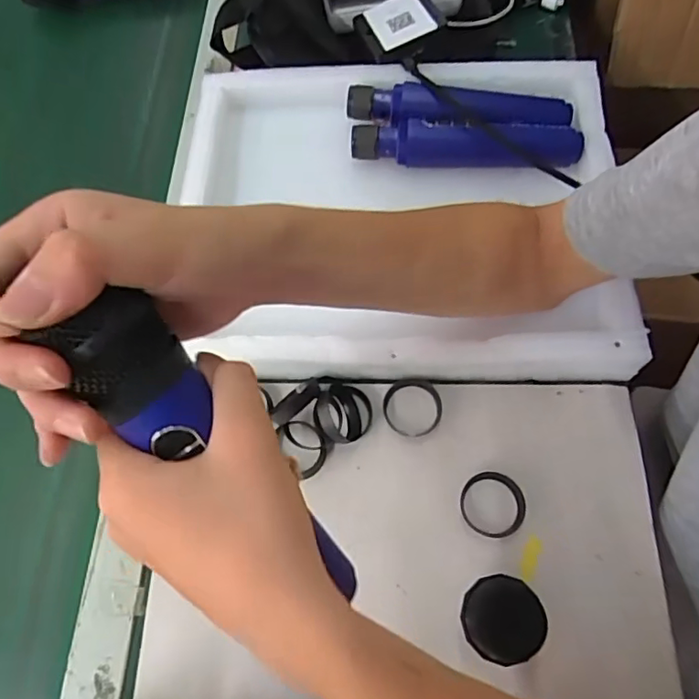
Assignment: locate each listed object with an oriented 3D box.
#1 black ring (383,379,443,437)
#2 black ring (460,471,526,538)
[{"bbox_3d":[0.047,0.042,0.418,0.043,0.007,0.044,-1,66,3],"label":"black ring"},{"bbox_3d":[0.099,0.107,0.389,0.043,0.006,0.046,-1,66,3],"label":"black ring"}]

